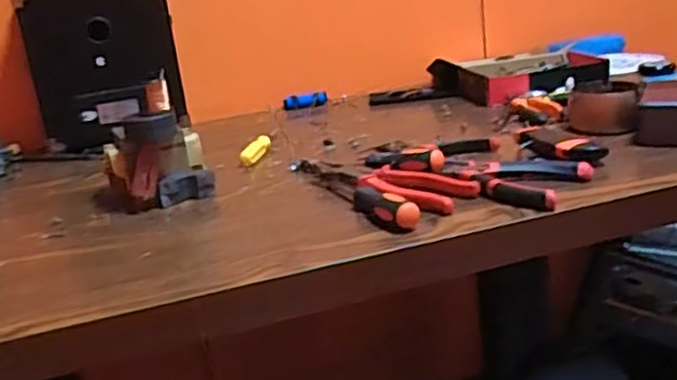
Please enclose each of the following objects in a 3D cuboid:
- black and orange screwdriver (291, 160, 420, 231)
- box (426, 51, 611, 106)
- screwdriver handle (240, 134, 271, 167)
[{"bbox_3d":[0.009,-0.003,0.716,0.030,0.027,0.247,-14,19,-22],"label":"black and orange screwdriver"},{"bbox_3d":[0.288,-0.187,1.111,0.216,0.040,0.228,-11,18,-14],"label":"box"},{"bbox_3d":[-0.106,-0.054,0.904,0.024,0.018,0.091,-3,18,11],"label":"screwdriver handle"}]

